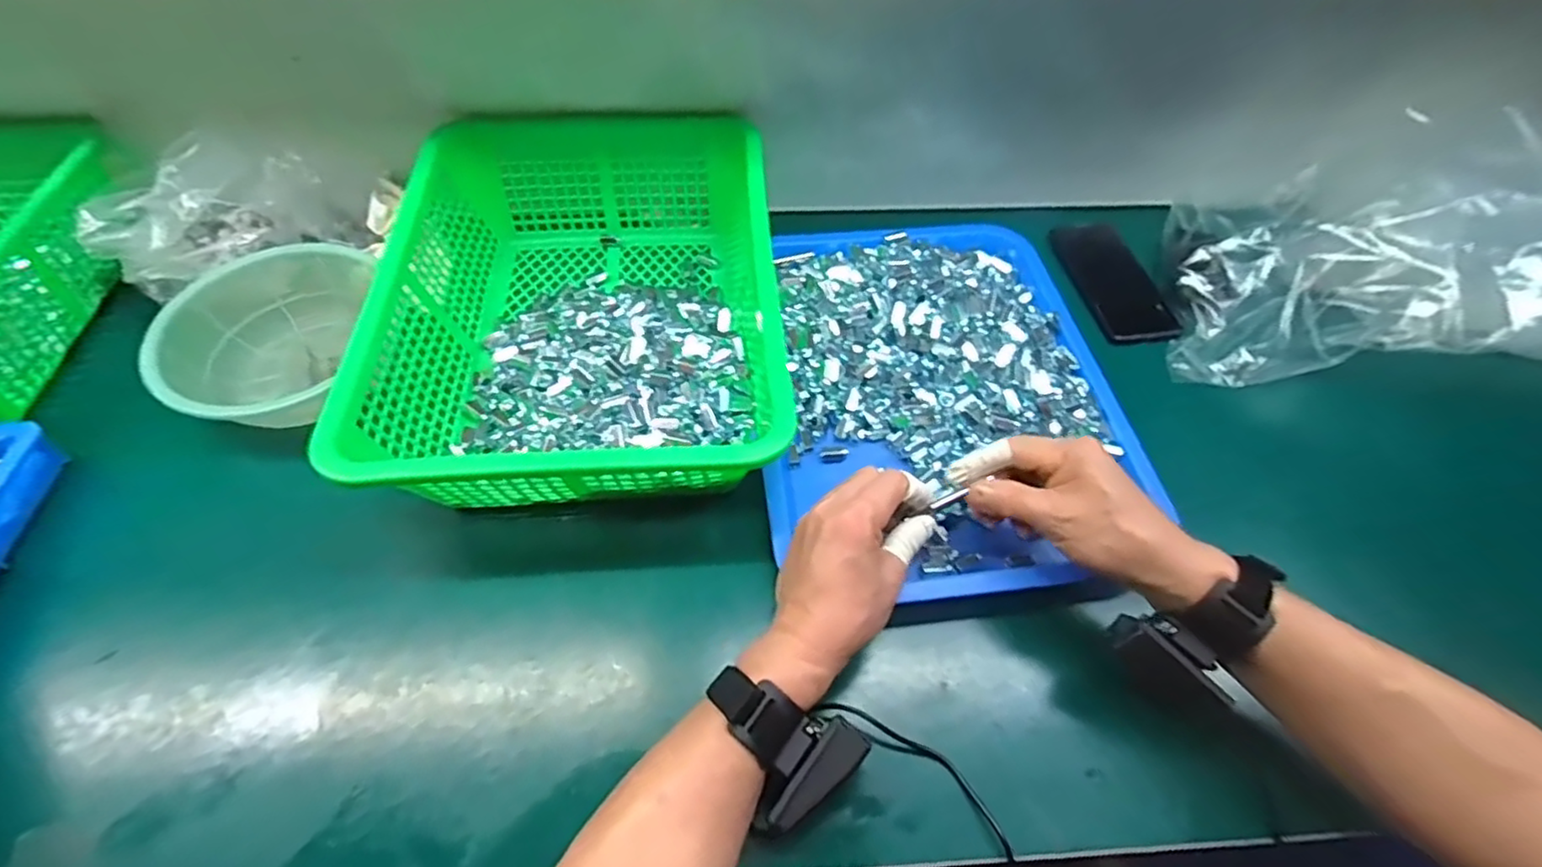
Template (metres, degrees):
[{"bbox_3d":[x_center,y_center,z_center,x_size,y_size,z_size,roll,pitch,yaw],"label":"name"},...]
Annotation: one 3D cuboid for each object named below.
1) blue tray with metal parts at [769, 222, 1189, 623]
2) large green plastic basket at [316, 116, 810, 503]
[{"bbox_3d":[0.137,-0.047,0.574,0.301,0.043,0.393,-4,56,-5],"label":"blue tray with metal parts"},{"bbox_3d":[-0.149,-0.108,0.560,0.295,0.114,0.381,-3,55,-4],"label":"large green plastic basket"}]

